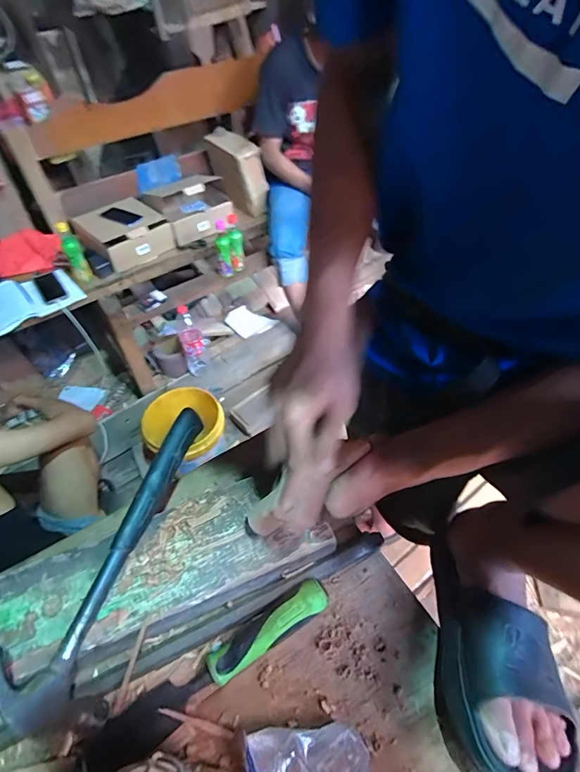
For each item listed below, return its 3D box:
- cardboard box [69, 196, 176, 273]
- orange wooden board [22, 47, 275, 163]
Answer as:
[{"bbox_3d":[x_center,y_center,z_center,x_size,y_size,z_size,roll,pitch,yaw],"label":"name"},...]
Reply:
[{"bbox_3d":[-0.626,-0.581,1.521,0.272,0.123,0.277,-36,58,-28],"label":"cardboard box"},{"bbox_3d":[-0.492,-1.098,1.573,1.003,0.191,0.044,-33,52,-21],"label":"orange wooden board"}]

